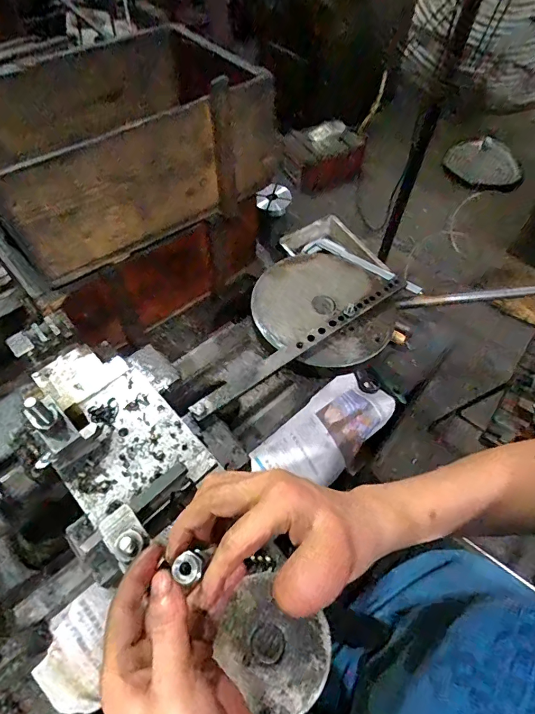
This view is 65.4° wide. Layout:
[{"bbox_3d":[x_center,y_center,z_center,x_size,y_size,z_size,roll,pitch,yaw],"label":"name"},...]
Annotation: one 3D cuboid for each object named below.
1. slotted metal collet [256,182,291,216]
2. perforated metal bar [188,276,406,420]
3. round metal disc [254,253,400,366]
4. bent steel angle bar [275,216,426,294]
[{"bbox_3d":[0.010,-0.282,0.743,0.063,0.018,0.058,-2,79,12],"label":"slotted metal collet"},{"bbox_3d":[0.053,-0.021,0.504,0.325,0.013,0.020,-32,63,-20],"label":"perforated metal bar"},{"bbox_3d":[0.074,-0.065,0.551,0.180,0.021,0.171,1,57,-1],"label":"round metal disc"},{"bbox_3d":[0.156,-0.180,0.750,0.262,0.049,0.107,27,60,15],"label":"bent steel angle bar"}]

